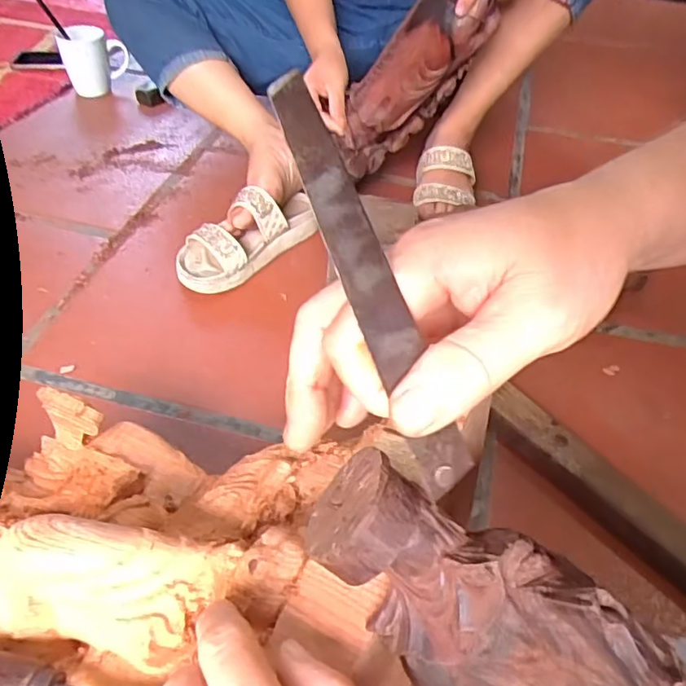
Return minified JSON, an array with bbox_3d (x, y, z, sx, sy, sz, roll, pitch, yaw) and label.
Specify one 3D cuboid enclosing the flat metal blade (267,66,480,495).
[{"bbox_3d":[0.010,-0.016,0.187,0.018,0.139,0.004,-29,12,-27],"label":"flat metal blade"}]

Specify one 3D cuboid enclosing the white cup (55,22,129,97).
[{"bbox_3d":[-0.448,-0.520,1.053,0.114,0.109,0.091,-16,49,-18],"label":"white cup"}]

